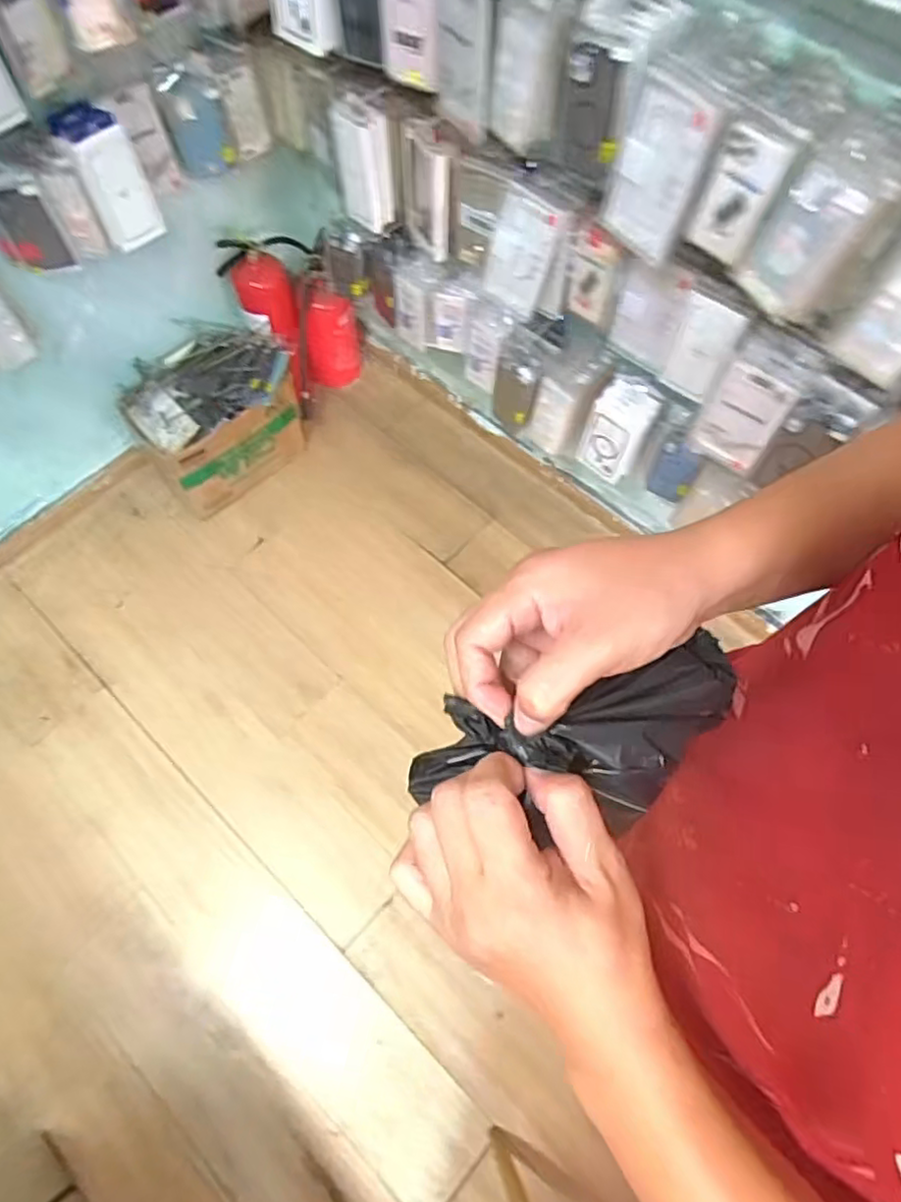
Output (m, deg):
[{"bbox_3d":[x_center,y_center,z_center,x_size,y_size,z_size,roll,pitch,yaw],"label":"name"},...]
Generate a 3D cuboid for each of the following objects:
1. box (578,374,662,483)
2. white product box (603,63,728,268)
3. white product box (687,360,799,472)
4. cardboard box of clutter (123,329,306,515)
[{"bbox_3d":[0.316,-0.318,1.228,0.102,0.216,0.093,23,67,8],"label":"box"},{"bbox_3d":[0.260,-0.540,0.816,0.028,0.203,0.112,-38,72,-17],"label":"white product box"},{"bbox_3d":[0.441,-0.277,0.972,0.105,0.173,0.049,32,69,12],"label":"white product box"},{"bbox_3d":[-0.561,-0.450,1.604,0.373,0.258,0.275,-34,71,-15],"label":"cardboard box of clutter"}]

